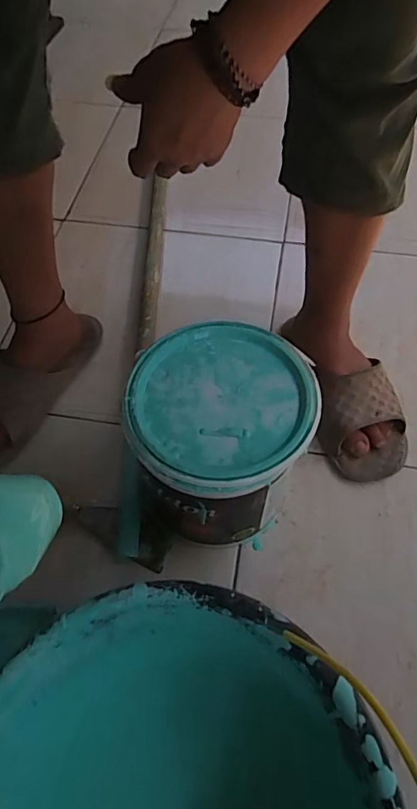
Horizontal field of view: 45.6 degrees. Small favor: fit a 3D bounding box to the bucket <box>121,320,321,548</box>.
[{"bbox_3d":[0.011,0.035,0.522,0.168,0.161,0.173,-1,58,1],"label":"bucket"}]

